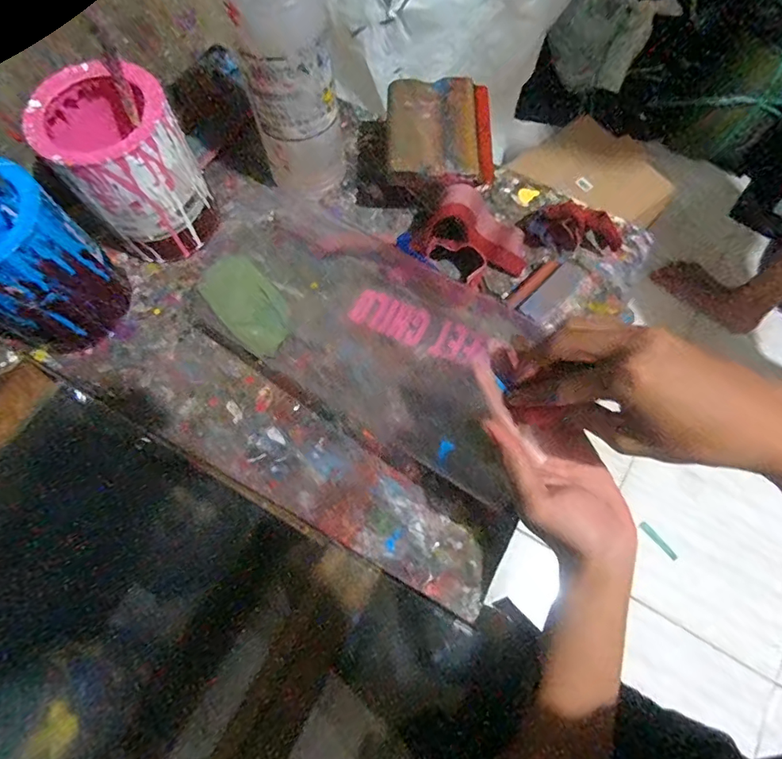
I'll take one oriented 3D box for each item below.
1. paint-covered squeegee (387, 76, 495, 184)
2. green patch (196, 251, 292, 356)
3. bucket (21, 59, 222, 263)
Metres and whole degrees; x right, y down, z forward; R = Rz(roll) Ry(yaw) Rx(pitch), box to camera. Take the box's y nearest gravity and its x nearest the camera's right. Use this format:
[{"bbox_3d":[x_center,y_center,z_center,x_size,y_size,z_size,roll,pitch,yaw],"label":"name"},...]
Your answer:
[{"bbox_3d":[0.049,-0.243,0.467,0.101,0.019,0.121,-1,71,0],"label":"paint-covered squeegee"},{"bbox_3d":[-0.143,-0.077,0.473,0.060,0.005,0.115,-40,75,-12],"label":"green patch"},{"bbox_3d":[-0.243,-0.202,0.447,0.103,0.136,0.120,-34,74,-11],"label":"bucket"}]

